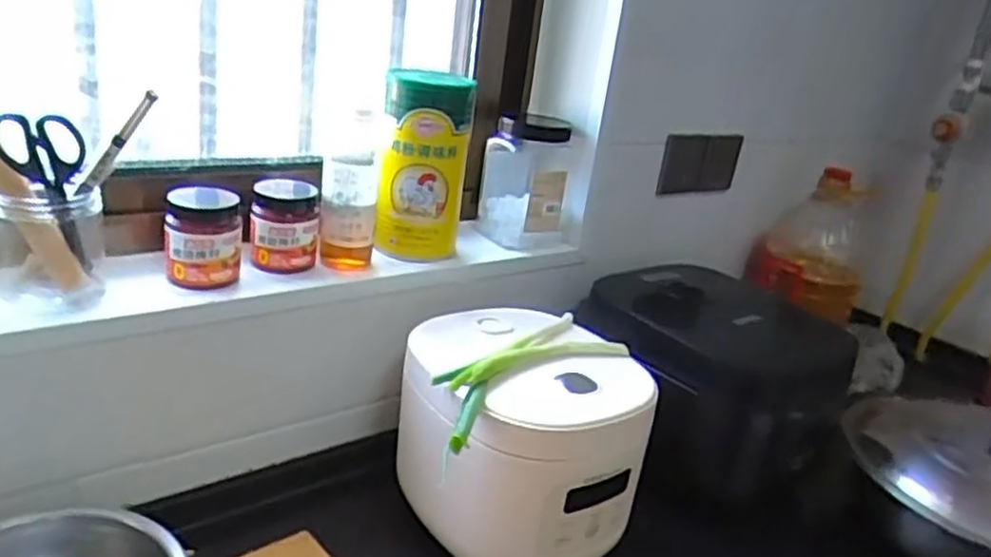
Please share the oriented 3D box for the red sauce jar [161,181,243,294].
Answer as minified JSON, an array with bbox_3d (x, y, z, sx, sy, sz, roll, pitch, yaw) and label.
[{"bbox_3d":[-0.285,-0.041,0.725,0.067,0.091,0.061,-1,22,-23],"label":"red sauce jar"}]

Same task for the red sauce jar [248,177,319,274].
[{"bbox_3d":[-0.222,-0.060,0.786,0.069,0.089,0.066,2,21,-15],"label":"red sauce jar"}]

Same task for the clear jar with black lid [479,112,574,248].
[{"bbox_3d":[0.037,-0.129,0.966,0.091,0.150,0.107,-1,22,-23],"label":"clear jar with black lid"}]

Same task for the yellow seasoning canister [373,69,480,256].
[{"bbox_3d":[-0.082,-0.128,0.850,0.094,0.200,0.097,6,20,-5],"label":"yellow seasoning canister"}]

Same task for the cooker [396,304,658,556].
[{"bbox_3d":[0.020,0.159,0.763,0.211,0.180,0.223,7,20,-3],"label":"cooker"}]

